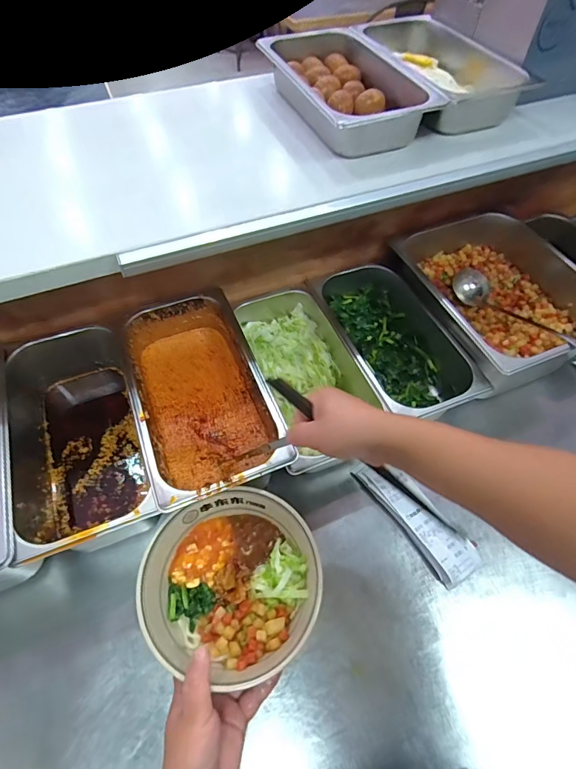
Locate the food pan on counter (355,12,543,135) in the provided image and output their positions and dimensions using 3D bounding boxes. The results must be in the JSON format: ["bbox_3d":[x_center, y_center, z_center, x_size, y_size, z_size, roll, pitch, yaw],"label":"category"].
[{"bbox_3d":[0.238,-0.507,0.671,0.184,0.067,0.308,-13,57,-10],"label":"food pan on counter"}]

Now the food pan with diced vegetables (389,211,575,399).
[{"bbox_3d":[0.363,-0.144,0.748,0.267,0.142,0.323,-21,59,-15],"label":"food pan with diced vegetables"}]

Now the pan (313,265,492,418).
[{"bbox_3d":[0.166,-0.072,0.726,0.161,0.096,0.326,-19,59,-14],"label":"pan"}]

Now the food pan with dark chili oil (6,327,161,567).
[{"bbox_3d":[-0.282,0.079,0.594,0.160,0.133,0.323,-18,58,-13],"label":"food pan with dark chili oil"}]

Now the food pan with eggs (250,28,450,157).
[{"bbox_3d":[0.077,-0.461,0.637,0.165,0.066,0.302,-19,59,-14],"label":"food pan with eggs"}]

